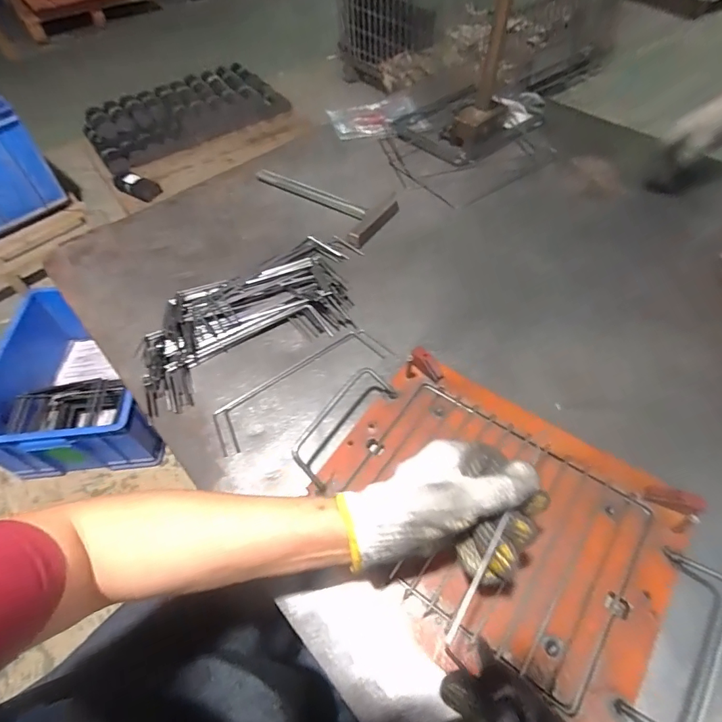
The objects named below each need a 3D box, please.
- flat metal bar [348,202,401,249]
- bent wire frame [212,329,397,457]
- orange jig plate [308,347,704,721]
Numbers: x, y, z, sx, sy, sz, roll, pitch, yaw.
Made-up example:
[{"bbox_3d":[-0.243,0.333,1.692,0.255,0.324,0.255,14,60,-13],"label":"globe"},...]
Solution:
[{"bbox_3d":[0.026,-0.210,0.666,0.022,0.020,0.113,34,65,24],"label":"flat metal bar"},{"bbox_3d":[-0.069,0.027,0.517,0.225,0.005,0.060,-30,59,-15],"label":"bent wire frame"},{"bbox_3d":[0.113,0.143,0.400,0.301,0.021,0.227,29,63,22],"label":"orange jig plate"}]

